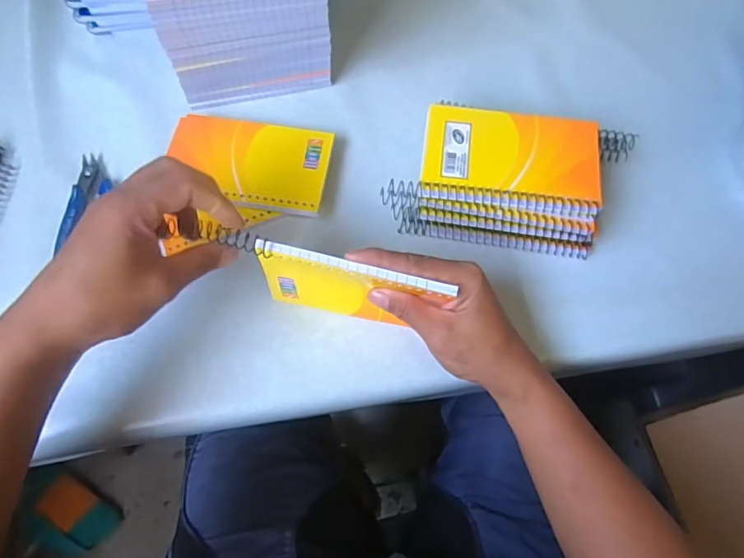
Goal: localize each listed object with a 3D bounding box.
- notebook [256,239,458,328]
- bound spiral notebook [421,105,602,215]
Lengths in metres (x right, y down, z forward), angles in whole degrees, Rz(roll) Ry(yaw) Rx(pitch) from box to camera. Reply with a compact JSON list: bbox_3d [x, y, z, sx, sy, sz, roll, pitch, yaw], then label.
[{"bbox_3d":[-0.014,0.007,0.336,0.126,0.076,0.015,10,69,3],"label":"notebook"},{"bbox_3d":[0.105,-0.093,0.365,0.129,0.007,0.080,8,70,2],"label":"bound spiral notebook"}]

